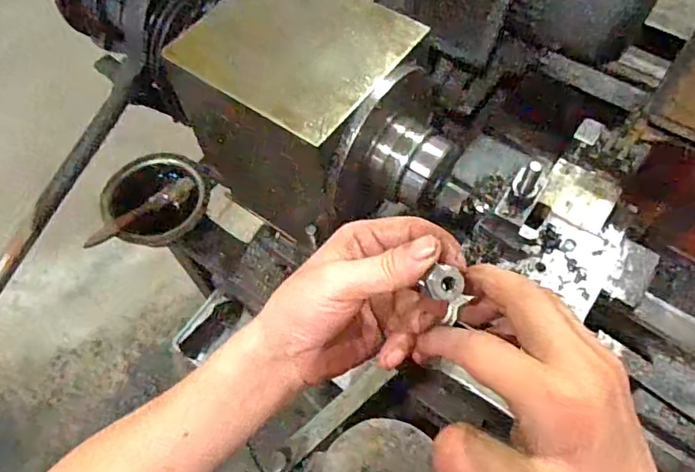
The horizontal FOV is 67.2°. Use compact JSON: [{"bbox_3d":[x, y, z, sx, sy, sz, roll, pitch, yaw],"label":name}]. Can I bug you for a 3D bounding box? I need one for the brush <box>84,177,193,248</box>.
[{"bbox_3d":[-0.255,-0.028,0.652,0.143,0.028,0.021,-39,67,-18],"label":"brush"}]

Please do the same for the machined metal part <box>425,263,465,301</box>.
[{"bbox_3d":[0.047,0.022,0.248,0.015,0.006,0.017,33,67,19],"label":"machined metal part"}]

